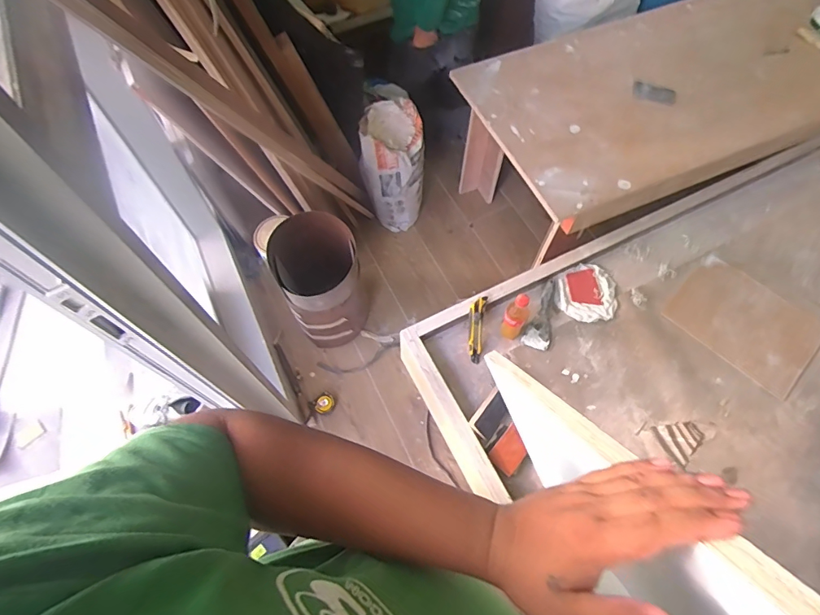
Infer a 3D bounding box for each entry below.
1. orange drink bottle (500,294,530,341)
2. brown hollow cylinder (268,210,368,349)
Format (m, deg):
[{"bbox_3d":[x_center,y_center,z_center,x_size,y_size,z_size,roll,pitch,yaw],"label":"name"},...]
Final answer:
[{"bbox_3d":[0.256,0.029,1.112,0.052,0.172,0.048,0,64,0],"label":"orange drink bottle"},{"bbox_3d":[-0.271,-0.072,1.442,0.249,0.421,0.263,-18,66,-8],"label":"brown hollow cylinder"}]

